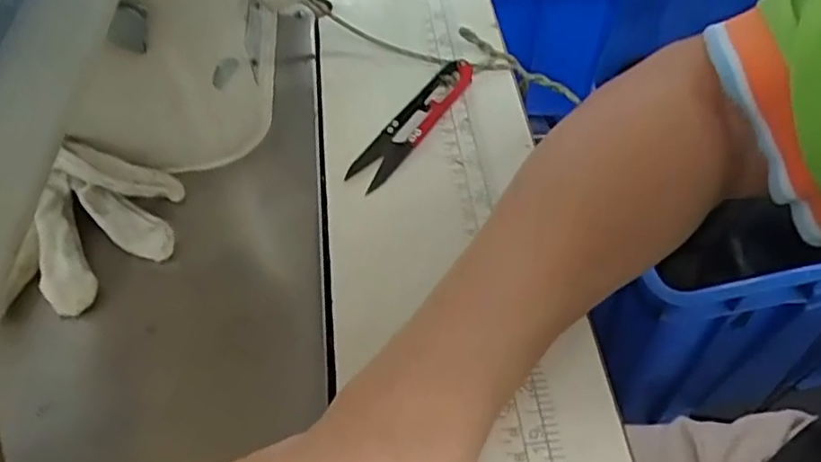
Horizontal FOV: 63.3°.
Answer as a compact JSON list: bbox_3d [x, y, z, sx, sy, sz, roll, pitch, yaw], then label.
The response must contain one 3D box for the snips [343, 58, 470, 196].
[{"bbox_3d":[0.003,-0.063,0.380,0.019,0.009,0.109,26,59,22],"label":"snips"}]

